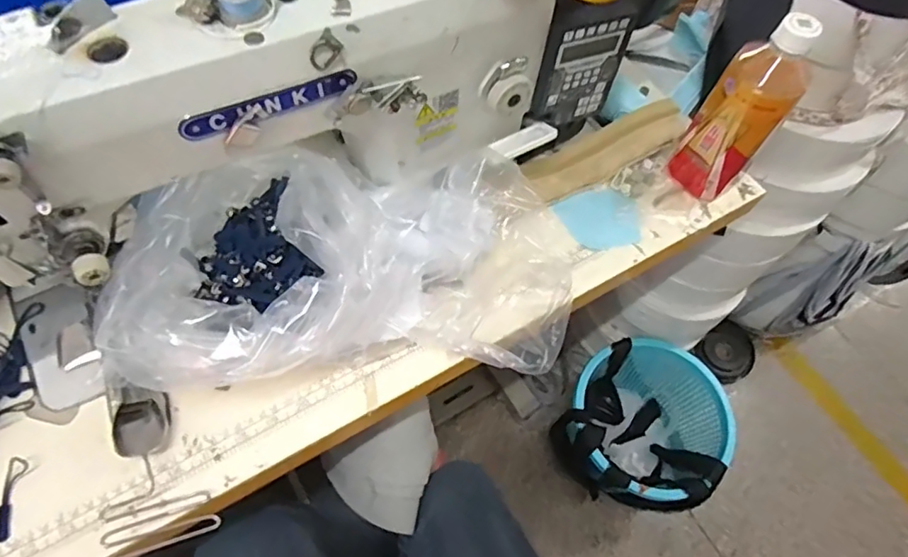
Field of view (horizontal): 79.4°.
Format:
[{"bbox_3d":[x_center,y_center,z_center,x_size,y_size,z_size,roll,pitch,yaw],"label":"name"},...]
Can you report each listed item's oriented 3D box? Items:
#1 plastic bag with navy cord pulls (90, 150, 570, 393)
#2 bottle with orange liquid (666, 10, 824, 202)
[{"bbox_3d":[-0.088,-0.012,0.447,0.345,0.113,0.204,-1,62,-4],"label":"plastic bag with navy cord pulls"},{"bbox_3d":[0.262,-0.149,0.499,0.052,0.172,0.065,-27,66,-17],"label":"bottle with orange liquid"}]

